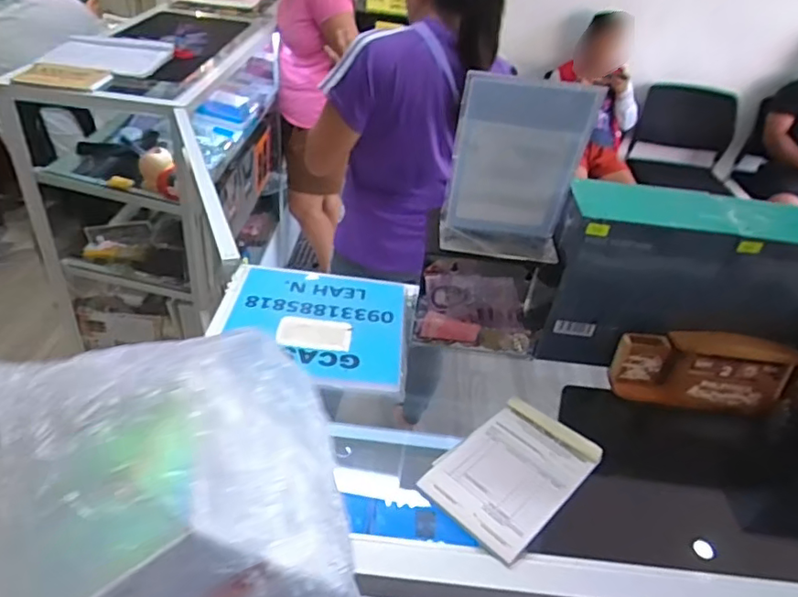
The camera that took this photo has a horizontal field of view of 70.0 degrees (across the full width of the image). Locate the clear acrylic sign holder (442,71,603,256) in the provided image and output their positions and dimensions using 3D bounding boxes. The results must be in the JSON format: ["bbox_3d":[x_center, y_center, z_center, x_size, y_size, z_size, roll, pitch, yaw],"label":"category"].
[{"bbox_3d":[0.115,-0.122,0.572,0.130,0.199,0.043,9,36,2],"label":"clear acrylic sign holder"}]

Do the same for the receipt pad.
[{"bbox_3d":[0.111,0.165,0.551,0.158,0.013,0.109,-26,47,-36],"label":"receipt pad"}]

